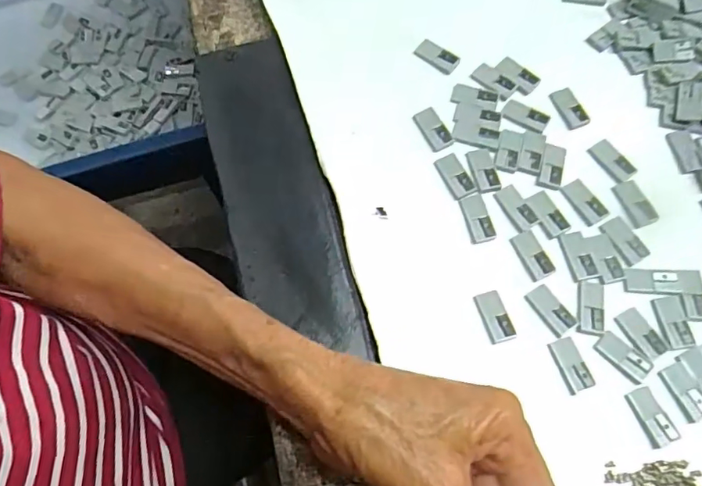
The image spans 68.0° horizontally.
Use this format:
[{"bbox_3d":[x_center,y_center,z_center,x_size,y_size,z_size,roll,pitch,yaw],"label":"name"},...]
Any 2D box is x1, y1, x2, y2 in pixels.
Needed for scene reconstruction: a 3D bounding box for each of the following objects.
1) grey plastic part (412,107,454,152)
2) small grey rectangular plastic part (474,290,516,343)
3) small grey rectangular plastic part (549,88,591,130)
[{"bbox_3d":[0.049,-0.069,0.312,0.014,0.004,0.028,-28,72,-7],"label":"grey plastic part"},{"bbox_3d":[0.075,0.039,0.273,0.013,0.004,0.027,-18,71,-4],"label":"small grey rectangular plastic part"},{"bbox_3d":[0.134,-0.083,0.320,0.015,0.004,0.028,-24,72,-6],"label":"small grey rectangular plastic part"}]

